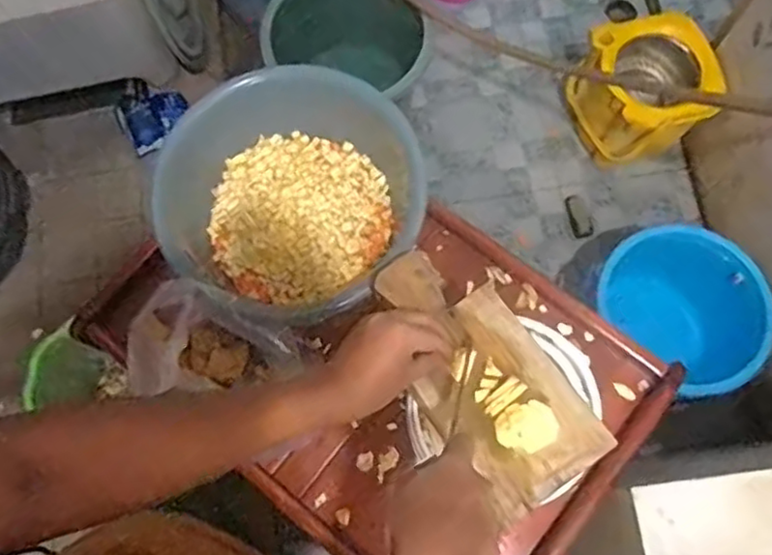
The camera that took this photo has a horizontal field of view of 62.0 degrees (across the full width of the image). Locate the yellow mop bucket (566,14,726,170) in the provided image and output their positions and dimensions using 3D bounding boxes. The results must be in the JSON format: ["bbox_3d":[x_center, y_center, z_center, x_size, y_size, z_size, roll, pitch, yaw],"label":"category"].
[{"bbox_3d":[0.540,-0.387,1.385,0.204,0.282,0.243,-17,74,-3],"label":"yellow mop bucket"}]

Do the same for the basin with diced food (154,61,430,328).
[{"bbox_3d":[-0.104,-0.103,0.785,0.288,0.114,0.293,-1,74,2],"label":"basin with diced food"}]

